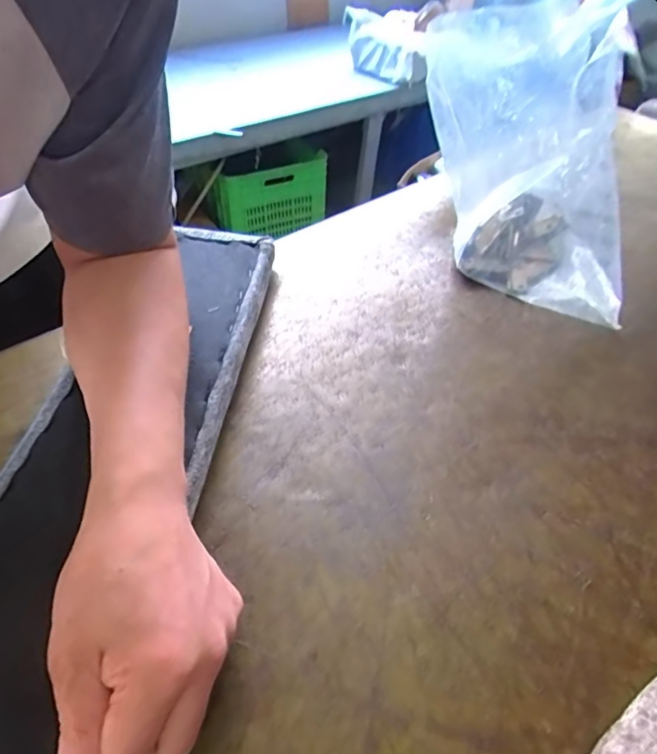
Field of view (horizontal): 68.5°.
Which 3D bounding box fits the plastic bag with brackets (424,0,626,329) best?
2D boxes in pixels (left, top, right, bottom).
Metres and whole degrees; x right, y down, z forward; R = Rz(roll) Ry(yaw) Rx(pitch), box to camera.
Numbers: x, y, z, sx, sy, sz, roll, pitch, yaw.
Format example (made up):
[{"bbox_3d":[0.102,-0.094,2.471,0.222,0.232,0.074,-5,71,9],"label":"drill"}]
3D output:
[{"bbox_3d":[0.214,-0.209,0.478,0.231,0.213,0.136,29,53,22],"label":"plastic bag with brackets"}]

